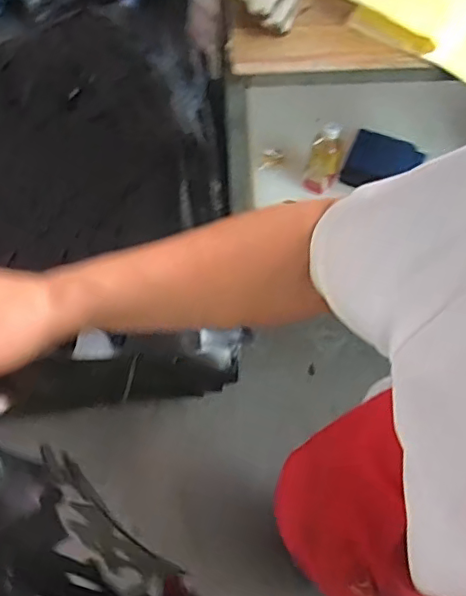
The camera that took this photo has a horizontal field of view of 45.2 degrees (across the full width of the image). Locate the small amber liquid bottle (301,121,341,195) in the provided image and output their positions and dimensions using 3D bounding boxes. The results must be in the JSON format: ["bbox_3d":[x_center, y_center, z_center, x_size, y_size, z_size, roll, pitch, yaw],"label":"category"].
[{"bbox_3d":[0.194,-0.291,1.210,0.063,0.189,0.062,1,67,-2],"label":"small amber liquid bottle"}]

